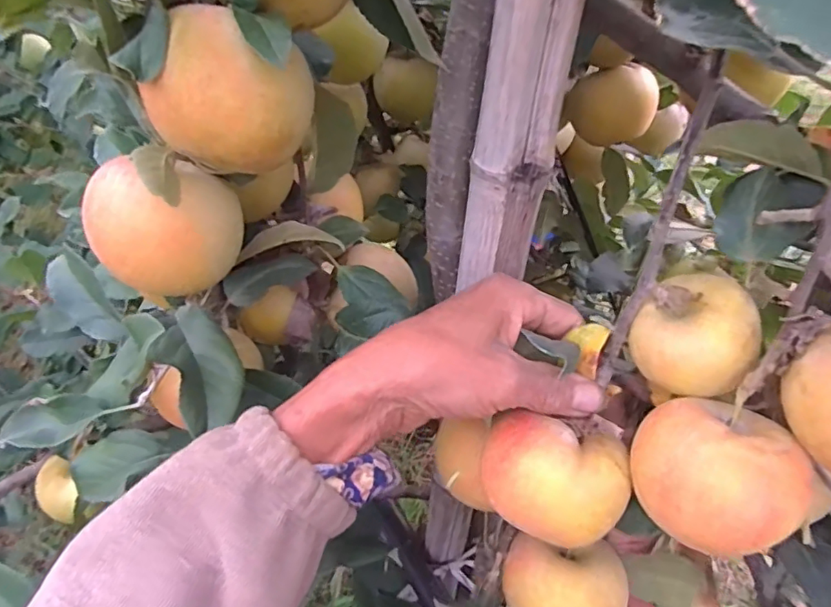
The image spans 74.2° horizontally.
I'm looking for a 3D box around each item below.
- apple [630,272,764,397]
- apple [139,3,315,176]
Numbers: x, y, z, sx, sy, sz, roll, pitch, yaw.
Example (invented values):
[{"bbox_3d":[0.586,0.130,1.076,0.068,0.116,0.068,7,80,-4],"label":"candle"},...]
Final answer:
[{"bbox_3d":[0.132,0.016,0.260,0.049,0.042,0.048,10,41,5],"label":"apple"},{"bbox_3d":[-0.081,-0.090,0.238,0.055,0.062,0.051,21,43,17],"label":"apple"}]

